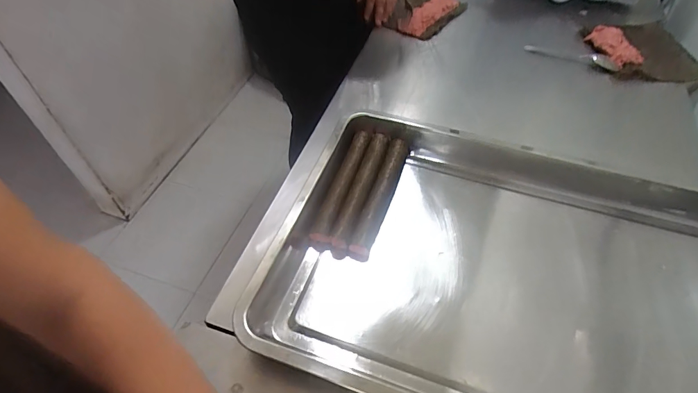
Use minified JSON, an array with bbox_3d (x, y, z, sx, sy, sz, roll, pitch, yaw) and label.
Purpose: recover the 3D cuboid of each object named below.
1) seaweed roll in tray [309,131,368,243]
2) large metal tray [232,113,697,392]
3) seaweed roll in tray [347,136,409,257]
[{"bbox_3d":[-0.009,-0.020,0.571,0.026,0.030,0.186,14,53,11],"label":"seaweed roll in tray"},{"bbox_3d":[0.215,0.094,0.482,0.595,0.054,0.390,16,53,12],"label":"large metal tray"},{"bbox_3d":[0.046,-0.007,0.563,0.029,0.030,0.189,16,53,12],"label":"seaweed roll in tray"}]

